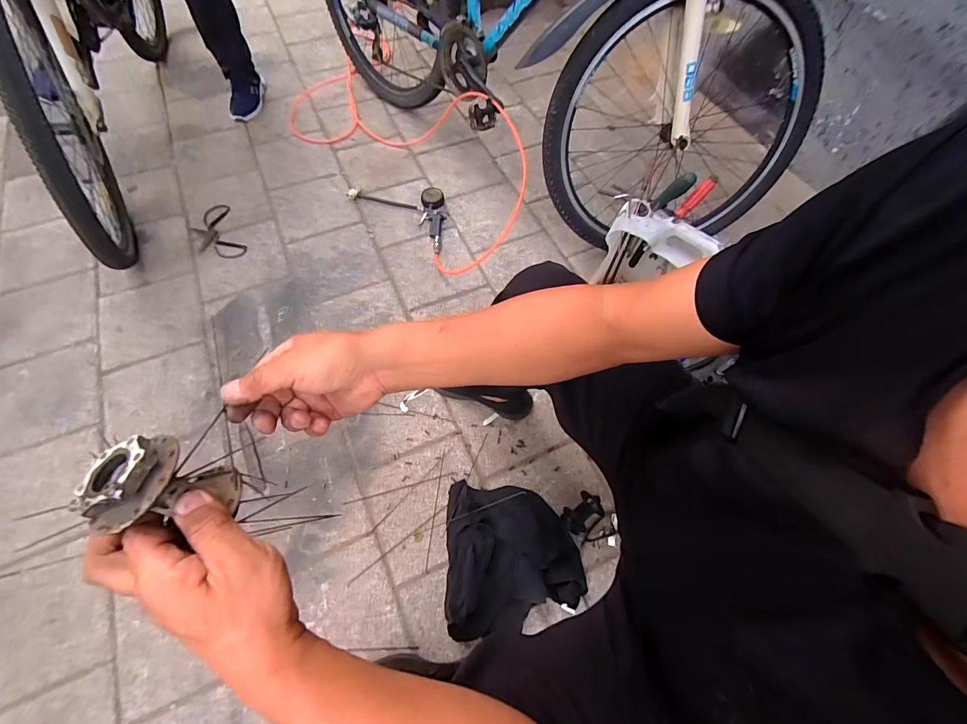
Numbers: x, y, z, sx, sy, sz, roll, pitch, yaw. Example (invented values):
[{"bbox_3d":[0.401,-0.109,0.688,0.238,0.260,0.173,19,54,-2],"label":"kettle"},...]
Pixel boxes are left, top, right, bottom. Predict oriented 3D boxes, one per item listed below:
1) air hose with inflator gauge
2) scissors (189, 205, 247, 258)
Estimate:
[{"bbox_3d":[-0.257,-0.763,1.336,0.513,0.261,1.101,-34,69,-19],"label":"air hose with inflator gauge"},{"bbox_3d":[-0.810,-0.387,1.250,0.128,0.012,0.228,-25,66,-16],"label":"scissors"}]

